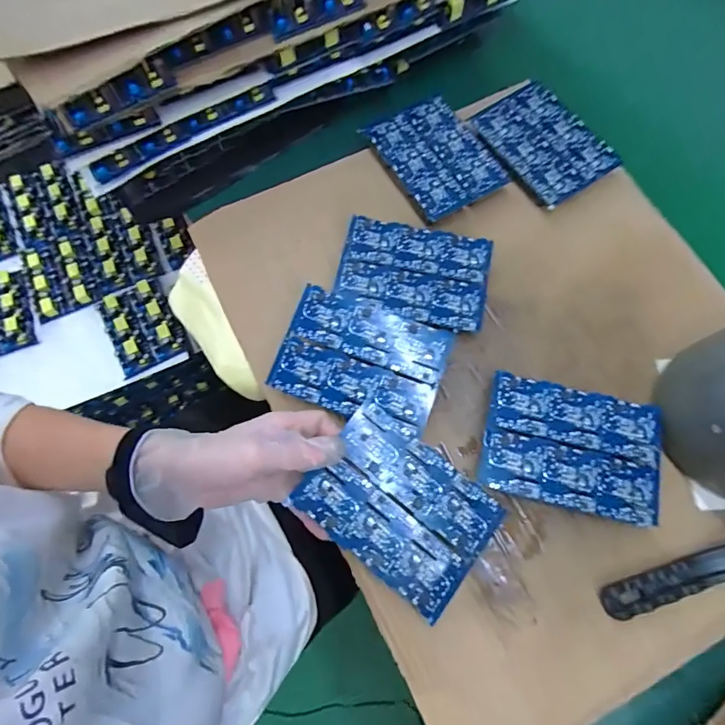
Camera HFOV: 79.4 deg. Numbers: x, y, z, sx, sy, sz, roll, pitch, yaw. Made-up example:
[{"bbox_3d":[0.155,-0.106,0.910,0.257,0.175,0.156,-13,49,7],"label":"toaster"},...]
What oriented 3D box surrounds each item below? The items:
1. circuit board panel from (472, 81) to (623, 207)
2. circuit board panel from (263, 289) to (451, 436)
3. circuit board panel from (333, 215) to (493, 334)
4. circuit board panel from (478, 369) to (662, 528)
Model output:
[{"bbox_3d":[0.186,-0.225,0.447,0.099,0.006,0.128,-32,75,-8],"label":"circuit board panel"},{"bbox_3d":[0.000,-0.007,0.363,0.133,0.014,0.099,19,68,10],"label":"circuit board panel"},{"bbox_3d":[0.046,-0.081,0.398,0.131,0.004,0.095,12,72,4],"label":"circuit board panel"},{"bbox_3d":[0.166,0.067,0.346,0.133,0.004,0.094,13,71,5],"label":"circuit board panel"}]

